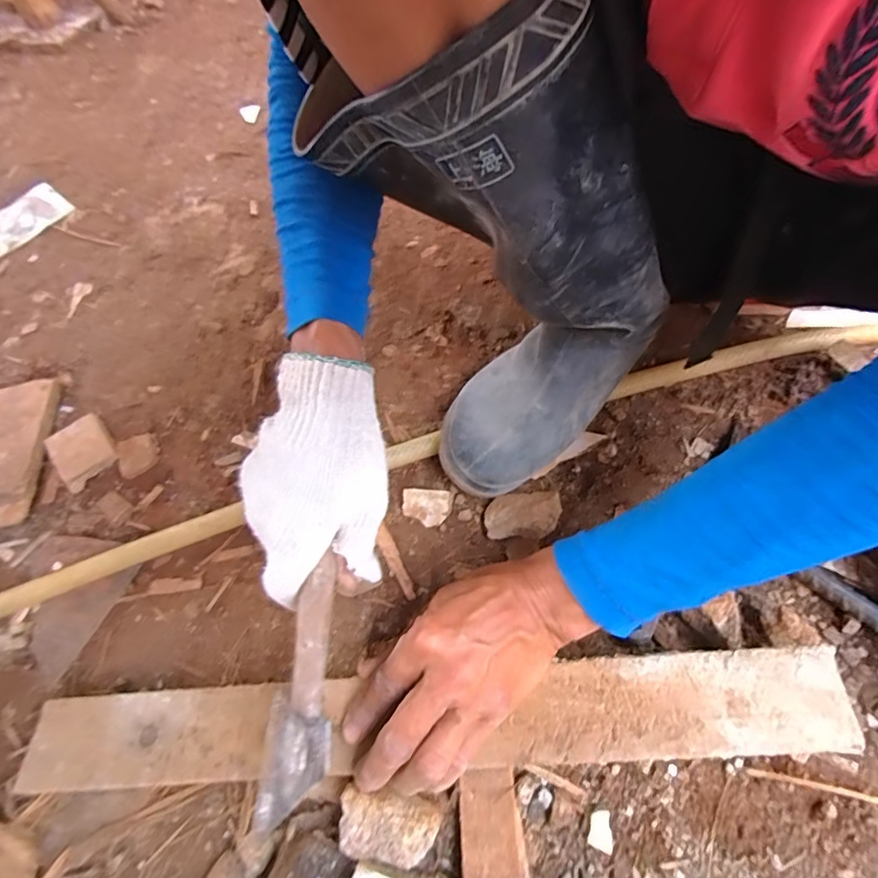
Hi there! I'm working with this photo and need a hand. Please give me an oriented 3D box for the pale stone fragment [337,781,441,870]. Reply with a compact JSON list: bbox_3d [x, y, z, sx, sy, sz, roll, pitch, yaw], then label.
[{"bbox_3d":[-0.030,0.236,0.297,0.058,0.026,0.033,6,55,9],"label":"pale stone fragment"}]

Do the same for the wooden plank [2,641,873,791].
[{"bbox_3d":[-0.019,0.180,0.310,0.523,0.009,0.053,-6,62,5],"label":"wooden plank"}]

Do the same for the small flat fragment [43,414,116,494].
[{"bbox_3d":[-0.350,0.011,0.473,0.050,0.012,0.064,-38,66,-15],"label":"small flat fragment"}]

